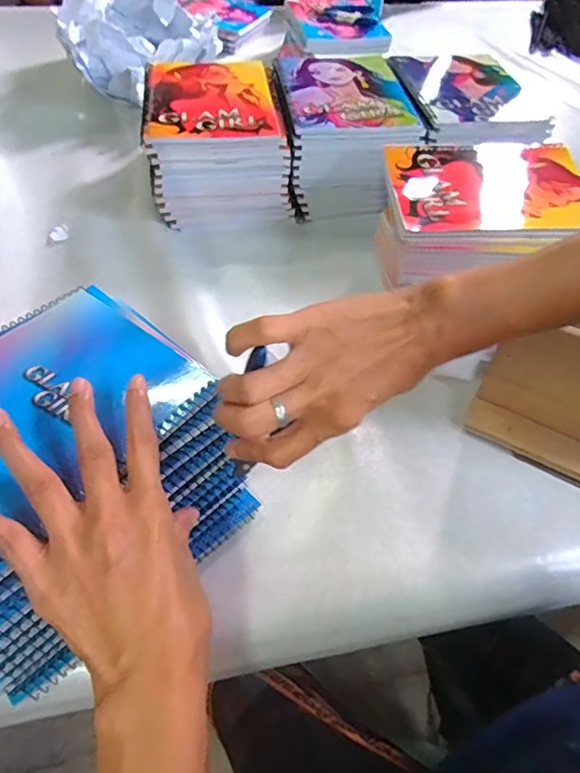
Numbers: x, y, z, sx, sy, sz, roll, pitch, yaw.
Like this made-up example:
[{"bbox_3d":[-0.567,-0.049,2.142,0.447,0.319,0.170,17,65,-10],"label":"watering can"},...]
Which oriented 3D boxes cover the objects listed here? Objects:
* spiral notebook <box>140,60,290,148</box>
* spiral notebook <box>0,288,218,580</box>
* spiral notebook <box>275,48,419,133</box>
[{"bbox_3d":[-0.094,-0.348,0.626,0.159,0.015,0.206,-4,51,-8],"label":"spiral notebook"},{"bbox_3d":[-0.162,0.018,0.320,0.149,0.007,0.198,34,56,21],"label":"spiral notebook"},{"bbox_3d":[0.063,-0.381,0.659,0.148,0.012,0.219,-4,51,-8],"label":"spiral notebook"}]

